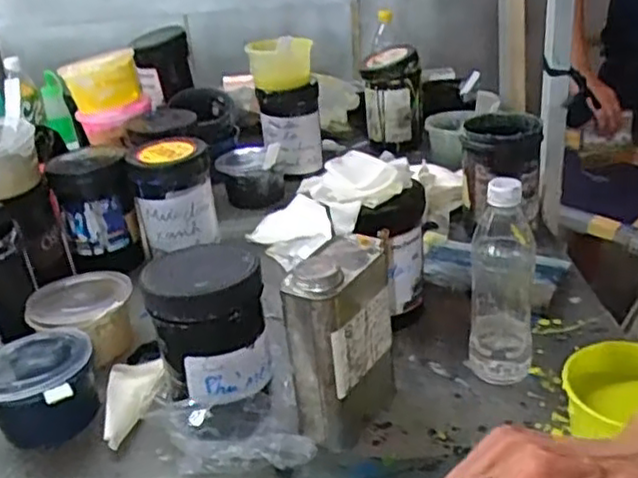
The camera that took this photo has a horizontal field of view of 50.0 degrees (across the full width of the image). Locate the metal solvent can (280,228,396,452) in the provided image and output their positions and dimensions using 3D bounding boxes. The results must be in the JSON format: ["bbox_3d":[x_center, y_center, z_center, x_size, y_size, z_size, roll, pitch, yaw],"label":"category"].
[{"bbox_3d":[0.024,0.092,0.634,0.066,0.172,0.112,13,33,33],"label":"metal solvent can"}]

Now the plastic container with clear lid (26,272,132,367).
[{"bbox_3d":[-0.271,0.092,0.791,0.109,0.065,0.106,-10,28,-8],"label":"plastic container with clear lid"}]

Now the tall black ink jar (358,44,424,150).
[{"bbox_3d":[0.136,-0.260,1.275,0.112,0.168,0.096,-1,28,9],"label":"tall black ink jar"}]

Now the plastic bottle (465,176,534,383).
[{"bbox_3d":[0.178,0.034,0.667,0.059,0.201,0.073,4,29,18],"label":"plastic bottle"}]

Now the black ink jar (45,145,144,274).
[{"bbox_3d":[-0.313,-0.043,0.975,0.103,0.162,0.115,-14,29,-16],"label":"black ink jar"}]

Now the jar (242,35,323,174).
[{"bbox_3d":[-0.055,-0.235,1.202,0.115,0.215,0.092,-8,28,-4],"label":"jar"}]

